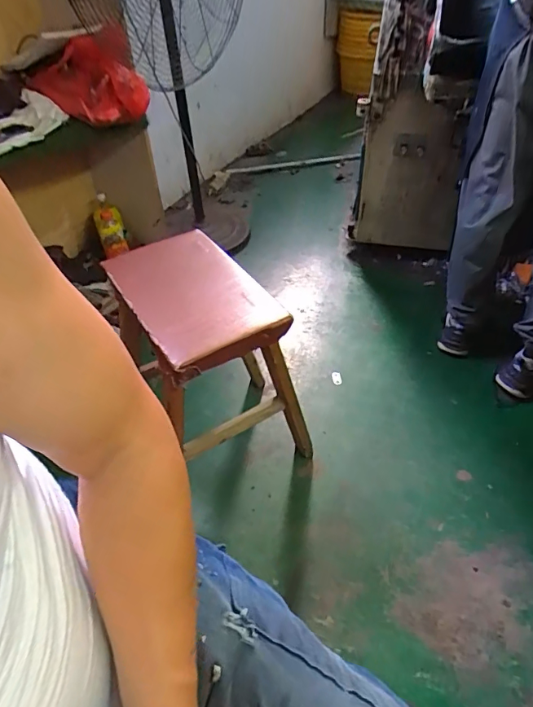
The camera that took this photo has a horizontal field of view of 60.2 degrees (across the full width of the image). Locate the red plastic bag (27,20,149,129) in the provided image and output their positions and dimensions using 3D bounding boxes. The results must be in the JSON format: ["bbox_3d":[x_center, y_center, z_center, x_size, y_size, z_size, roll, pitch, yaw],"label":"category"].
[{"bbox_3d":[-0.519,-0.791,1.291,0.344,0.198,0.172,27,51,27],"label":"red plastic bag"}]

